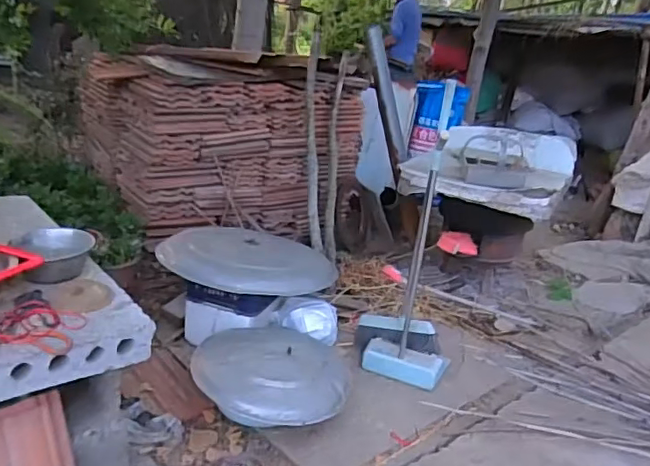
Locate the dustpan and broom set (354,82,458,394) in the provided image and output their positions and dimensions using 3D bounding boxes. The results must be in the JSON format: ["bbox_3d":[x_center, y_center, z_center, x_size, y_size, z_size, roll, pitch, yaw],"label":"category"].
[{"bbox_3d":[0.292,0.043,1.692,0.305,0.853,0.193,11,21,7],"label":"dustpan and broom set"}]

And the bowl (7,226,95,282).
[{"bbox_3d":[-0.603,0.049,1.226,0.159,0.077,0.159,7,21,-3],"label":"bowl"}]

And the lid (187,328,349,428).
[{"bbox_3d":[-0.123,0.373,1.525,0.415,0.107,0.368,-10,27,-39],"label":"lid"}]

